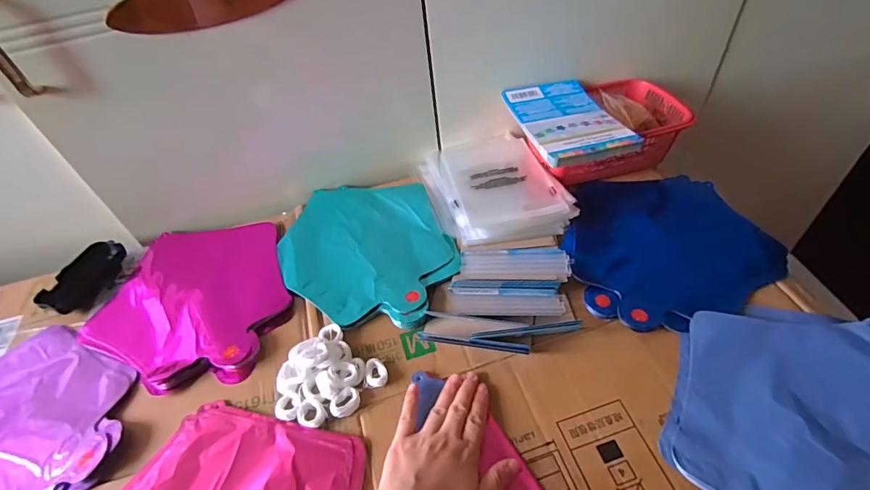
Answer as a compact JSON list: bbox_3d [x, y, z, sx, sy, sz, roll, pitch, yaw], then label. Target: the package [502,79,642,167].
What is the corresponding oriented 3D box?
[{"bbox_3d":[0.169,-0.166,0.583,0.114,0.013,0.188,-13,48,-4],"label":"package"}]

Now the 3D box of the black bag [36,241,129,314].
[{"bbox_3d":[-0.447,0.039,0.577,0.058,0.025,0.102,5,49,12],"label":"black bag"}]

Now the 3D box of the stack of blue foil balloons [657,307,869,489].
[{"bbox_3d":[0.318,0.156,0.378,0.234,0.016,0.229,-12,48,-3],"label":"stack of blue foil balloons"}]

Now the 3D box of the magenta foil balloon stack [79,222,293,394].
[{"bbox_3d":[-0.285,0.055,0.553,0.243,0.017,0.230,12,51,18],"label":"magenta foil balloon stack"}]

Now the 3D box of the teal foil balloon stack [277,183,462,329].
[{"bbox_3d":[-0.091,-0.002,0.573,0.201,0.015,0.267,-19,48,-9],"label":"teal foil balloon stack"}]

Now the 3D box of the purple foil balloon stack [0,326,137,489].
[{"bbox_3d":[-0.429,0.182,0.448,0.231,0.014,0.227,-21,49,-11],"label":"purple foil balloon stack"}]

